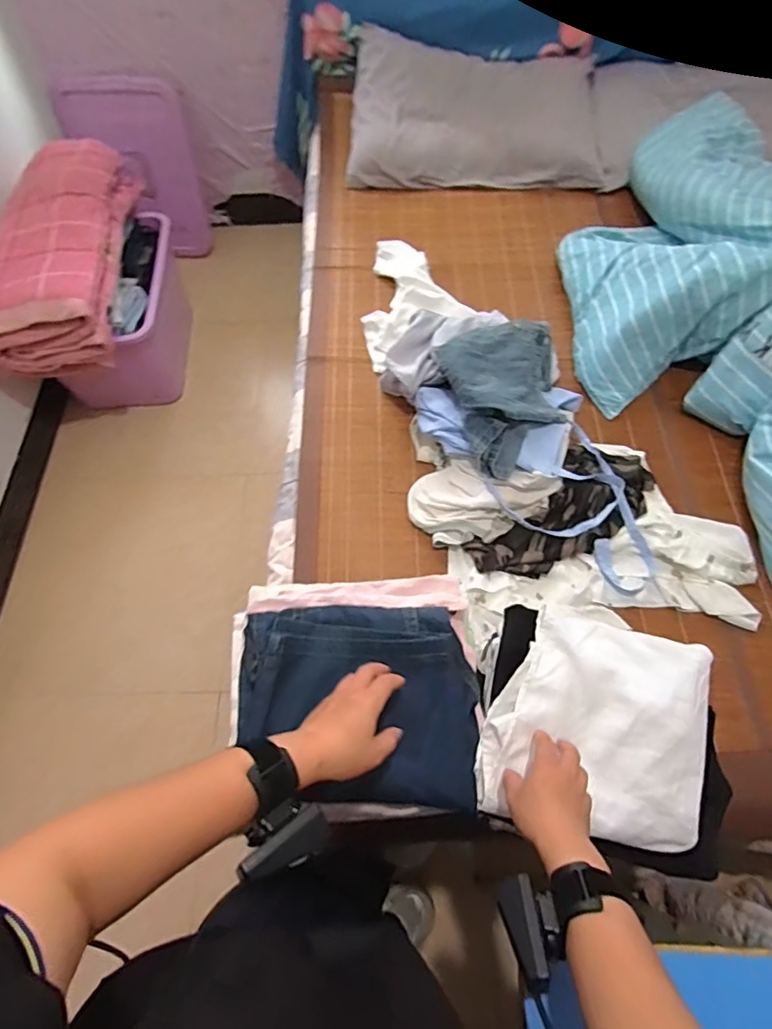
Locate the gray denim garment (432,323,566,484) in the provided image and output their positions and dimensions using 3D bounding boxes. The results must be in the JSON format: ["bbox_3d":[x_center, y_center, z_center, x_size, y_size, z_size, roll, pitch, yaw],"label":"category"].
[{"bbox_3d":[0.249,-0.235,1.020,0.254,0.110,0.305,-16,64,-6],"label":"gray denim garment"}]

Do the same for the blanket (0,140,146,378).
[{"bbox_3d":[-0.834,-0.681,1.399,0.288,0.215,0.655,-4,64,0],"label":"blanket"}]

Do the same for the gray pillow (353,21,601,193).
[{"bbox_3d":[0.235,-1.078,1.426,0.661,0.212,0.382,0,64,2],"label":"gray pillow"}]

